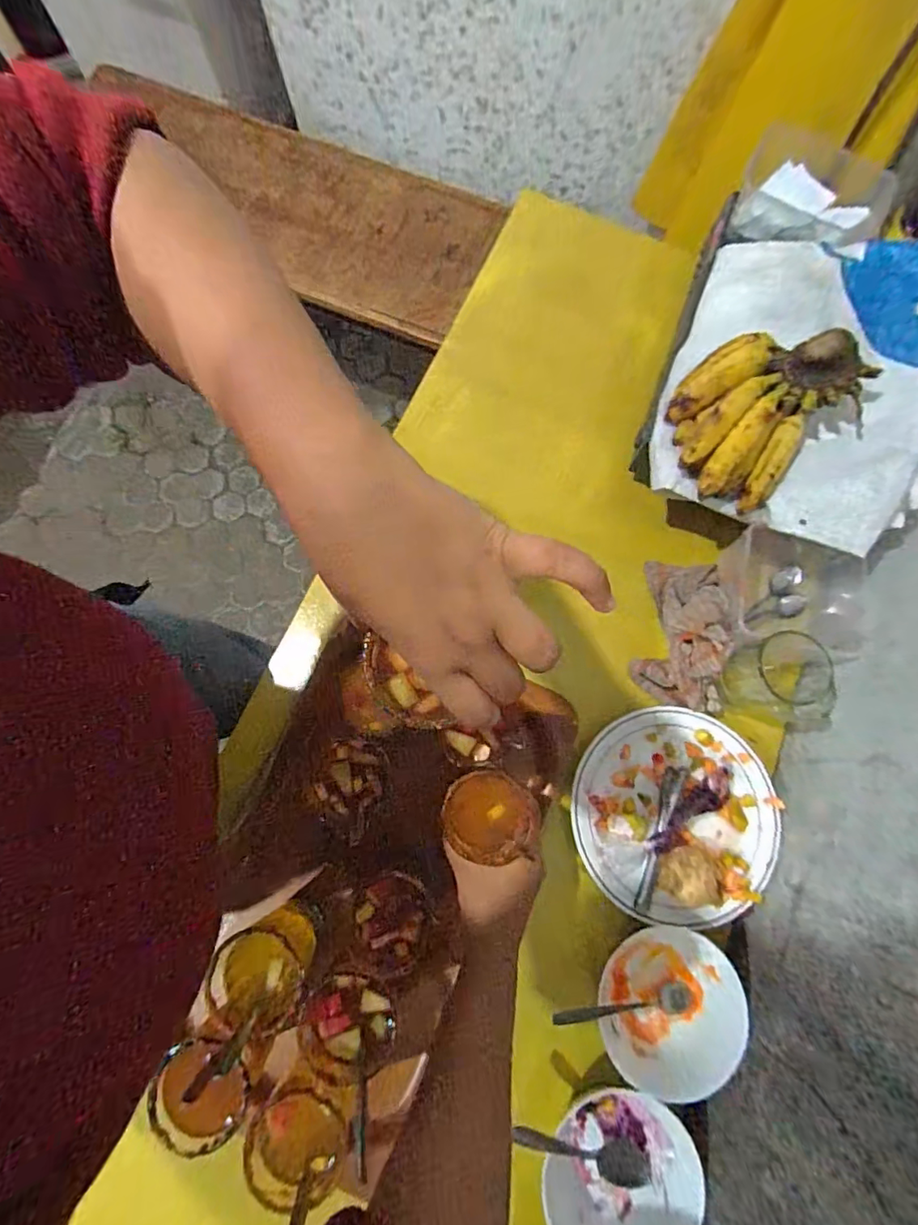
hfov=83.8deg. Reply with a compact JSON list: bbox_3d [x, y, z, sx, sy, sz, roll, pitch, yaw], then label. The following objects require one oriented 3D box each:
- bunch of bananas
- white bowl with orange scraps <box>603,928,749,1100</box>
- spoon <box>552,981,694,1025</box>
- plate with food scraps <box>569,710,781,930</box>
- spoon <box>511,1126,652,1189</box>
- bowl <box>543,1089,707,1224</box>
[{"bbox_3d":[0.322,-0.215,0.554,0.171,0.093,0.174,37,77,9],"label":"bunch of bananas"},{"bbox_3d":[0.213,0.402,0.520,0.144,0.052,0.125,-16,75,-5],"label":"white bowl with orange scraps"},{"bbox_3d":[0.165,0.395,0.514,0.159,0.024,0.027,9,73,-22],"label":"spoon"},{"bbox_3d":[0.238,0.217,0.556,0.213,0.040,0.216,0,75,-1],"label":"plate with food scraps"},{"bbox_3d":[0.118,0.513,0.486,0.160,0.022,0.041,32,75,-19],"label":"spoon"},{"bbox_3d":[0.156,0.544,0.486,0.123,0.054,0.129,0,75,-1],"label":"bowl"}]

